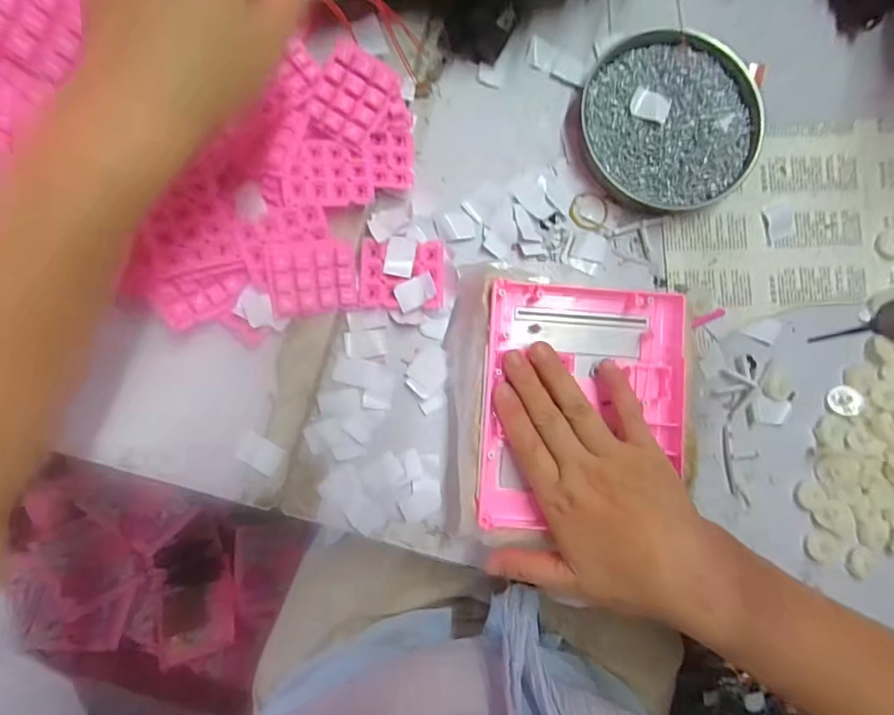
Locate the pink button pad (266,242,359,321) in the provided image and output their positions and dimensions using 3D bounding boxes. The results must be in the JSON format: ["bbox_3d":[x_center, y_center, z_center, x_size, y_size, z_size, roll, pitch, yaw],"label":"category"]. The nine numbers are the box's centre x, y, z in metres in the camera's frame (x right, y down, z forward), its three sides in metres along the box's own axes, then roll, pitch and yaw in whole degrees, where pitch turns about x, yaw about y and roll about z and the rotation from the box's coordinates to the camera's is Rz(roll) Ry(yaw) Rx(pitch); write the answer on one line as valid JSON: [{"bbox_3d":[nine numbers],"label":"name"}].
[{"bbox_3d":[-0.092,-0.055,0.333,0.057,0.005,0.050,-7,108,-16],"label":"pink button pad"}]

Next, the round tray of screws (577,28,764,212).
[{"bbox_3d":[0.167,-0.180,0.367,0.133,0.023,0.125,0,87,-4],"label":"round tray of screws"}]

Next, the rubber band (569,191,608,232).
[{"bbox_3d":[0.110,-0.114,0.372,0.031,0.004,0.030,0,87,-4],"label":"rubber band"}]

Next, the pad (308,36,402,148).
[{"bbox_3d":[-0.065,-0.180,0.329,0.047,0.008,0.056,31,102,-7],"label":"pad"}]

